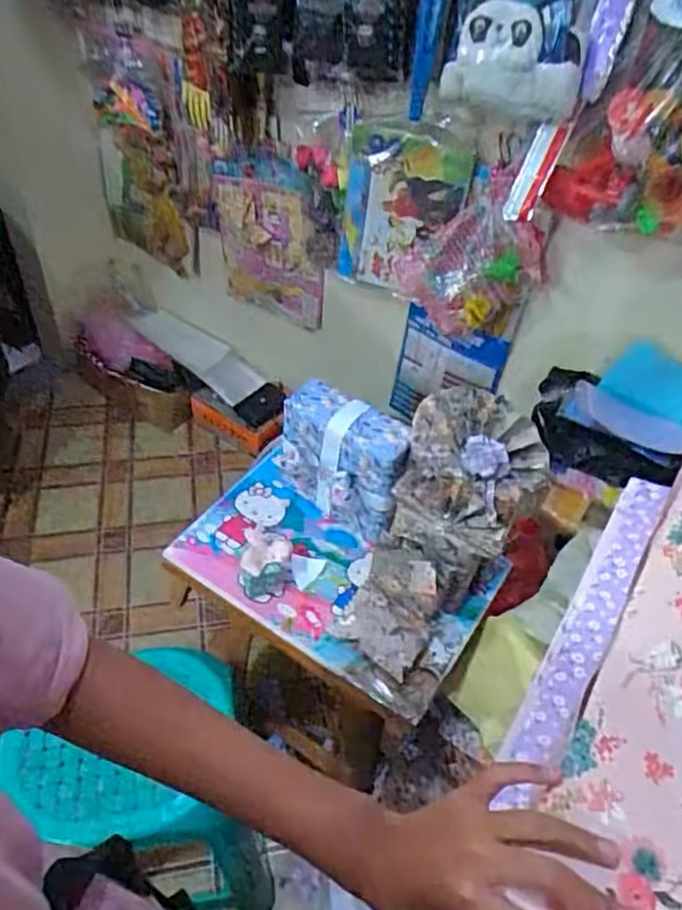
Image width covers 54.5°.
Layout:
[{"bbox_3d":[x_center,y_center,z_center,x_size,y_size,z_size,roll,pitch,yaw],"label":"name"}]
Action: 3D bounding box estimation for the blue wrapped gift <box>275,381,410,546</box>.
[{"bbox_3d":[0.005,0.013,1.086,0.208,0.196,0.097,25,49,17],"label":"blue wrapped gift"}]

